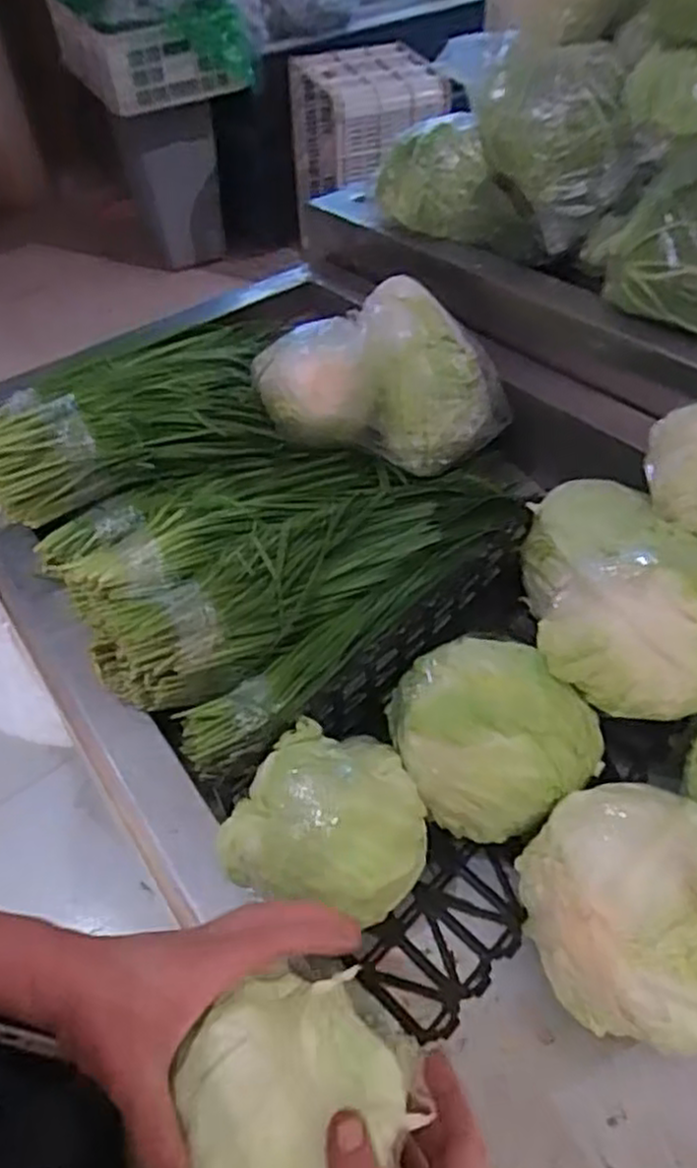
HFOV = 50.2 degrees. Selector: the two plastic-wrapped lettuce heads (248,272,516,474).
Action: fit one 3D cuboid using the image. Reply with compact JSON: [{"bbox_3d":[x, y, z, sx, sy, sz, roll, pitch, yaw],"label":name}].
[{"bbox_3d":[0.036,-0.228,0.807,0.258,0.121,0.179,0,51,2],"label":"two plastic-wrapped lettuce heads"}]

